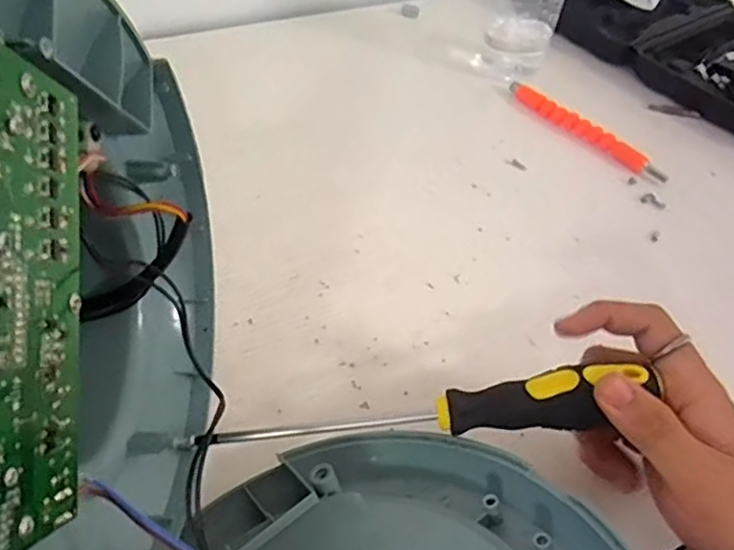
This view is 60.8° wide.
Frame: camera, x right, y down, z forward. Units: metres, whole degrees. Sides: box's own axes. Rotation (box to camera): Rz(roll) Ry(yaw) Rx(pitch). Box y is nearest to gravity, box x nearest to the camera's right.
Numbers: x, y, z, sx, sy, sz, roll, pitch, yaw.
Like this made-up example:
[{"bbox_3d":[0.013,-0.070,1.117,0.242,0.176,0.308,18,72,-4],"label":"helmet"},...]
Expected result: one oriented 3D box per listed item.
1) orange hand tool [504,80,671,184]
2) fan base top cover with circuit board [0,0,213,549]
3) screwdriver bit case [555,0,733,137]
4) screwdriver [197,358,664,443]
[{"bbox_3d":[0.193,-0.131,0.561,0.018,0.012,0.166,-30,57,-29],"label":"orange hand tool"},{"bbox_3d":[-0.104,0.010,0.250,0.056,0.245,0.238,-7,51,-8],"label":"fan base top cover with circuit board"},{"bbox_3d":[0.354,-0.246,0.657,0.204,0.031,0.289,-30,57,-29],"label":"screwdriver bit case"},{"bbox_3d":[0.030,0.068,0.309,0.212,0.019,0.024,-9,50,7],"label":"screwdriver"}]

